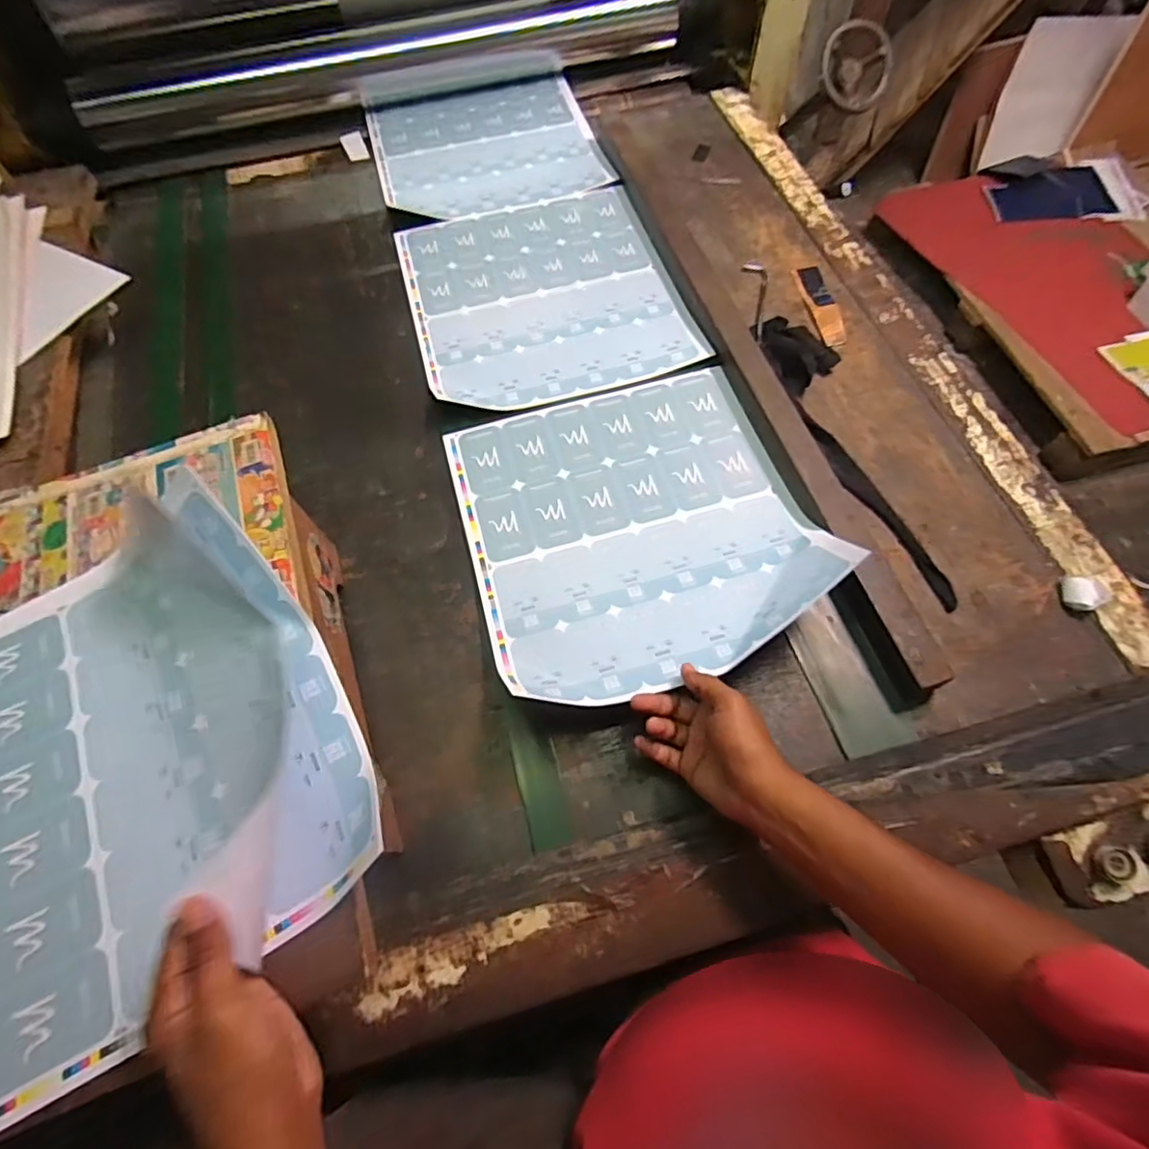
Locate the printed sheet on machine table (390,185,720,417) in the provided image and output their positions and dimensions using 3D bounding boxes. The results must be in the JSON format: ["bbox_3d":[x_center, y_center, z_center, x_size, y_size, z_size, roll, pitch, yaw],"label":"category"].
[{"bbox_3d":[-0.047,-0.395,0.850,0.350,0.016,0.386,-15,64,-6],"label":"printed sheet on machine table"}]

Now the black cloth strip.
[{"bbox_3d":[0.313,-0.156,0.707,0.094,0.029,0.426,-10,64,-3],"label":"black cloth strip"}]

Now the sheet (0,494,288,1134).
[{"bbox_3d":[-0.377,0.155,0.424,0.363,0.081,0.348,-28,66,-12],"label":"sheet"}]

